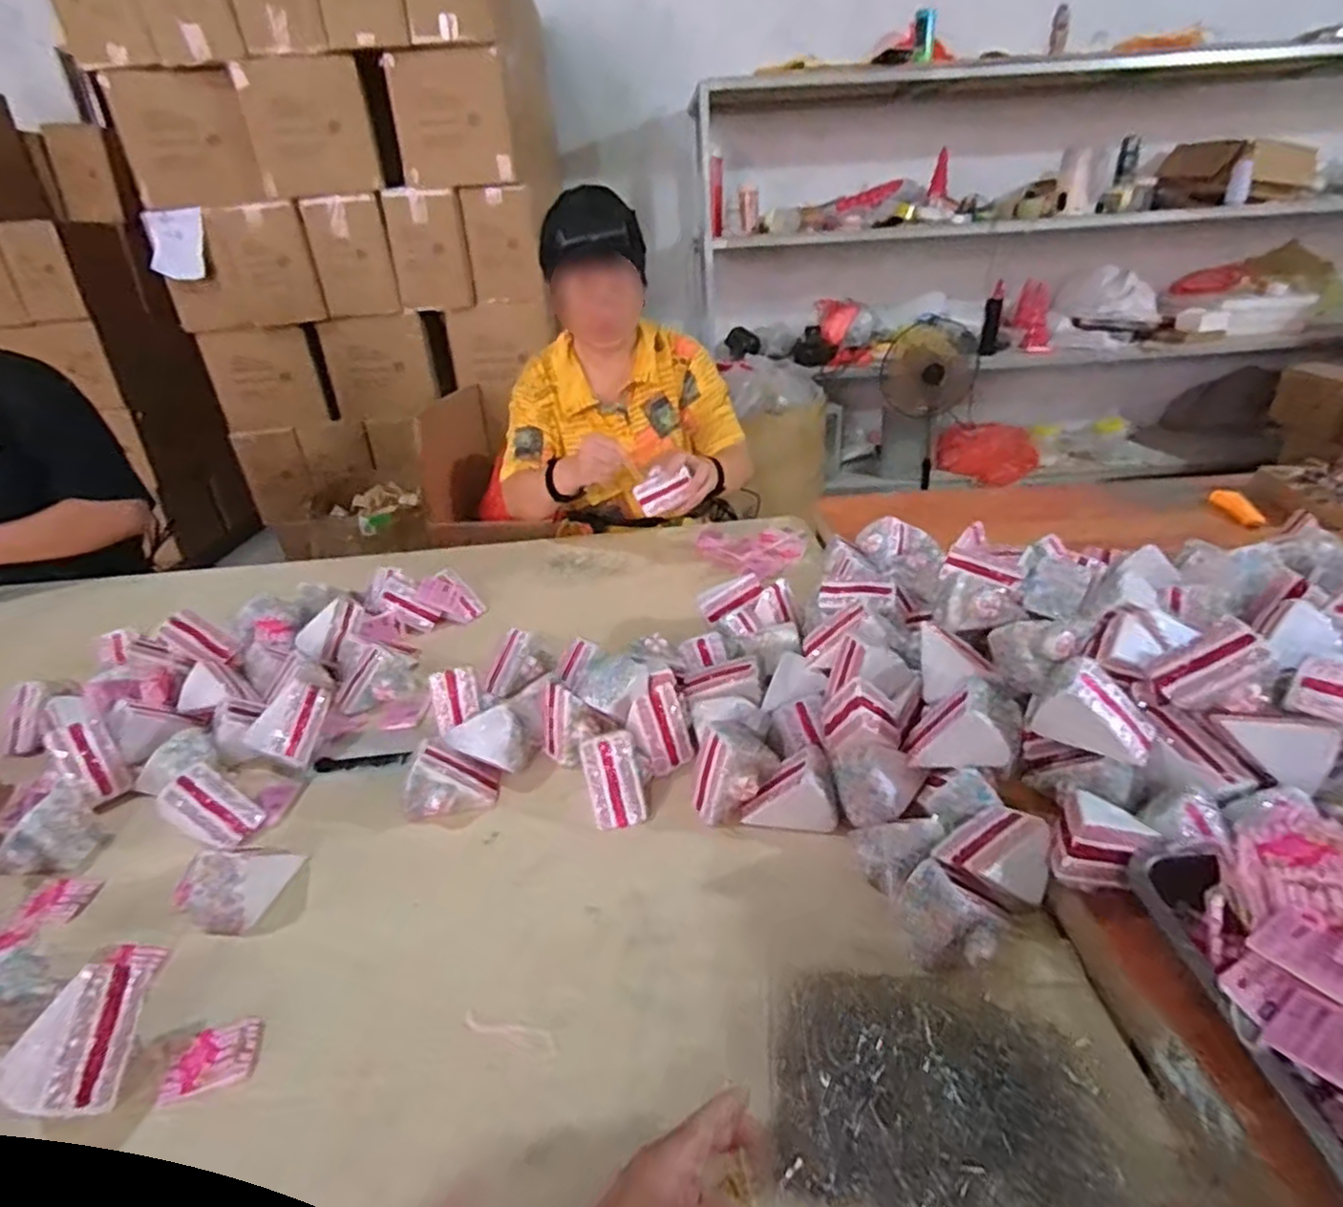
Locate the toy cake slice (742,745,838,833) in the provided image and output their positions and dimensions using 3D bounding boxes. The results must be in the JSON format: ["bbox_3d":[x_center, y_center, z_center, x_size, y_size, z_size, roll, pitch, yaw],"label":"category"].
[{"bbox_3d":[0.115,0.176,0.691,0.088,0.066,0.053,7,29,20],"label":"toy cake slice"}]

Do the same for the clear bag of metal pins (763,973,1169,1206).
[{"bbox_3d":[0.178,0.330,0.479,0.222,0.018,0.161,1,28,8],"label":"clear bag of metal pins"}]

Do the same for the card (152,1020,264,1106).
[{"bbox_3d":[-0.345,0.343,0.546,0.064,0.010,0.047,-9,28,-10],"label":"card"}]

